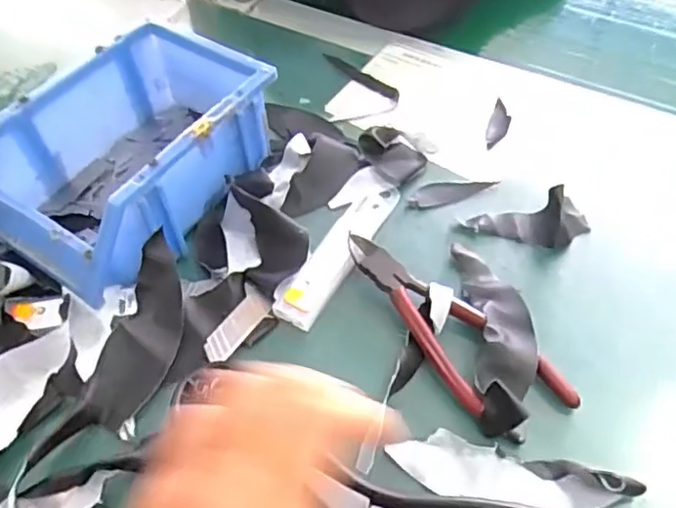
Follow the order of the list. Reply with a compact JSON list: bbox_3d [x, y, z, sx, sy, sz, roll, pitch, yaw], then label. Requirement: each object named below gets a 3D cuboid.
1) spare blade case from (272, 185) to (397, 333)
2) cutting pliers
[{"bbox_3d":[0.003,-0.006,0.398,0.027,0.012,0.126,27,59,19],"label":"spare blade case"},{"bbox_3d":[0.058,0.047,0.357,0.159,0.016,0.049,36,62,24],"label":"cutting pliers"}]

